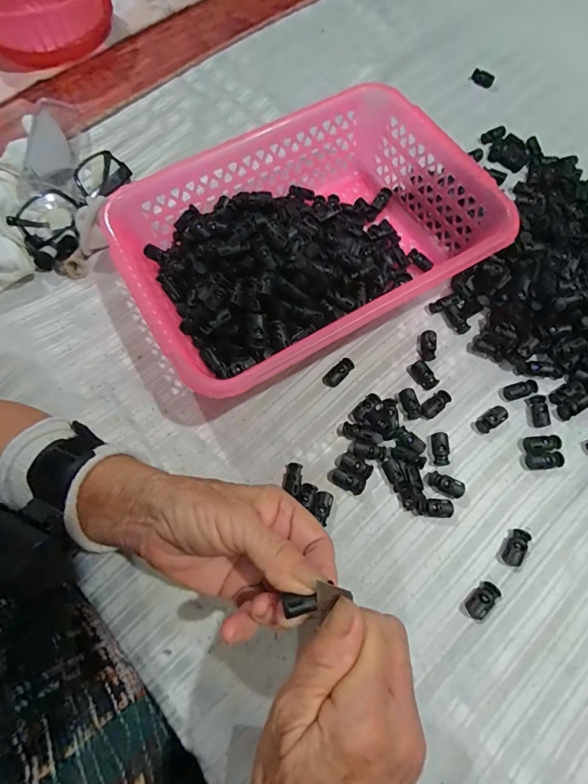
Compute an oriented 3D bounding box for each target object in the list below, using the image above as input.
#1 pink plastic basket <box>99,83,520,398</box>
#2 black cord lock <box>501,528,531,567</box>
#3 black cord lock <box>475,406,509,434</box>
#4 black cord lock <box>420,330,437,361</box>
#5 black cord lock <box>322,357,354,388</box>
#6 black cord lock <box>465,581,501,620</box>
[{"bbox_3d":[0.008,-0.131,0.357,0.291,0.081,0.208,-29,70,-10],"label":"pink plastic basket"},{"bbox_3d":[0.171,0.119,0.303,0.014,0.008,0.028,33,72,13],"label":"black cord lock"},{"bbox_3d":[0.168,0.023,0.337,0.027,0.009,0.014,-32,71,-11],"label":"black cord lock"},{"bbox_3d":[0.122,-0.041,0.360,0.014,0.009,0.027,4,68,3],"label":"black cord lock"},{"bbox_3d":[0.041,-0.017,0.355,0.031,0.007,0.015,-41,73,-14],"label":"black cord lock"},{"bbox_3d":[0.139,0.153,0.292,0.027,0.006,0.014,-39,72,-13],"label":"black cord lock"}]

